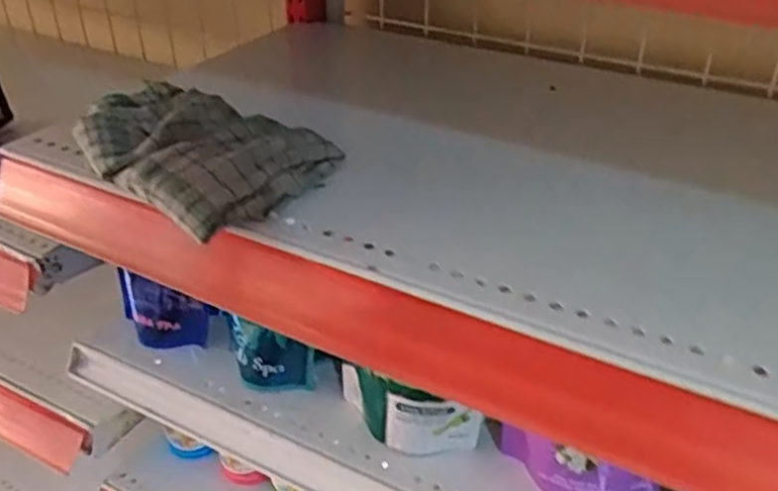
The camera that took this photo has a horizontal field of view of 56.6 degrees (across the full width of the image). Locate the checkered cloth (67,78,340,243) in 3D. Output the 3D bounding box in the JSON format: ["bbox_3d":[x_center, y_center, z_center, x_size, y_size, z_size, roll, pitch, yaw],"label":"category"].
[{"bbox_3d":[-0.117,-0.063,0.433,0.147,0.034,0.107,25,41,32],"label":"checkered cloth"}]

